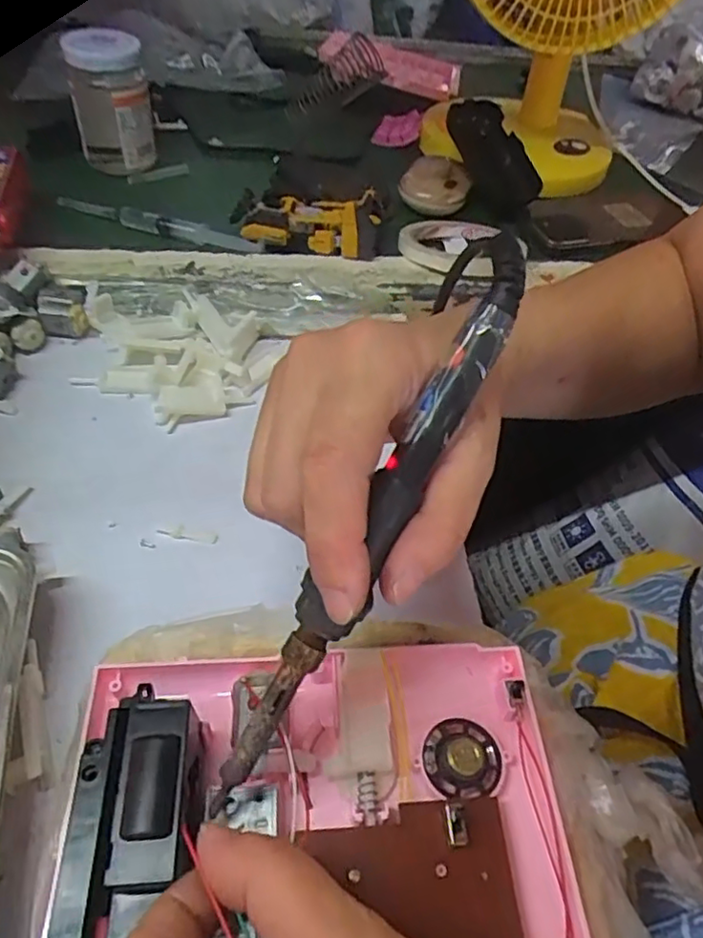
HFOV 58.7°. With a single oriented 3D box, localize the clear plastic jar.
[{"bbox_3d":[-0.204,-0.314,0.538,0.060,0.097,0.056,-8,50,-13],"label":"clear plastic jar"}]

